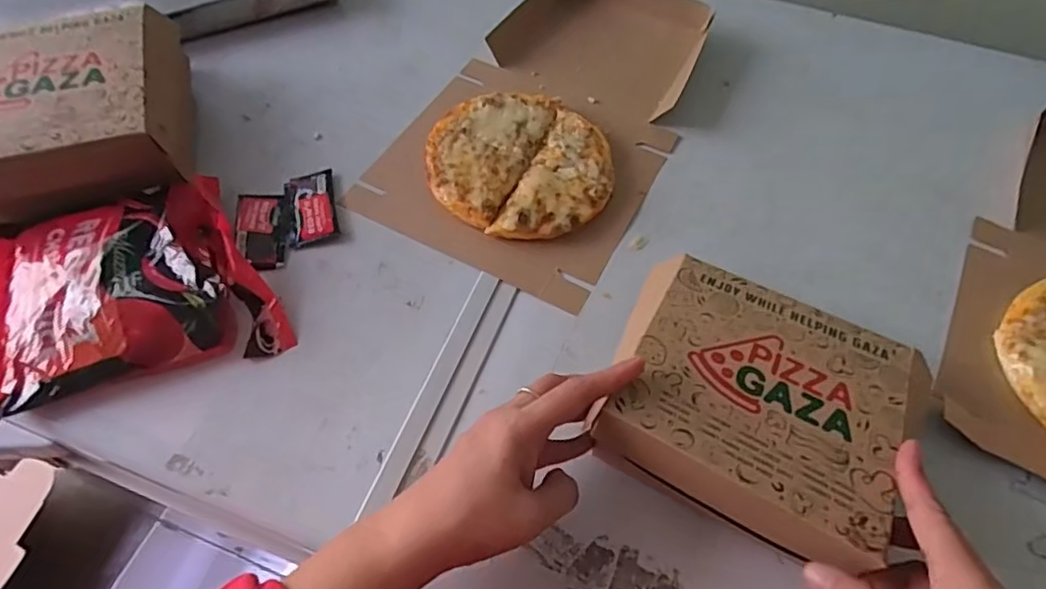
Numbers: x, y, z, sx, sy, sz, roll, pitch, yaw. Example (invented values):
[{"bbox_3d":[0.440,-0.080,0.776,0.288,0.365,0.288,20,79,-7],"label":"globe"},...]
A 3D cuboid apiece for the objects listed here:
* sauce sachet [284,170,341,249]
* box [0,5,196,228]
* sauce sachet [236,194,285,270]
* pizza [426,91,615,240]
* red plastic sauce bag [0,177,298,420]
[{"bbox_3d":[-0.164,-0.068,0.467,0.037,0.006,0.070,-12,58,-10],"label":"sauce sachet"},{"bbox_3d":[-0.351,-0.135,0.466,0.159,0.075,0.177,-11,58,-9],"label":"box"},{"bbox_3d":[-0.197,-0.049,0.450,0.030,0.009,0.075,-12,58,-9],"label":"sauce sachet"},{"bbox_3d":[-0.002,-0.106,0.488,0.142,0.023,0.142,1,57,-1],"label":"pizza"},{"bbox_3d":[-0.272,-0.001,0.409,0.174,0.033,0.160,-24,61,-17],"label":"red plastic sauce bag"}]

